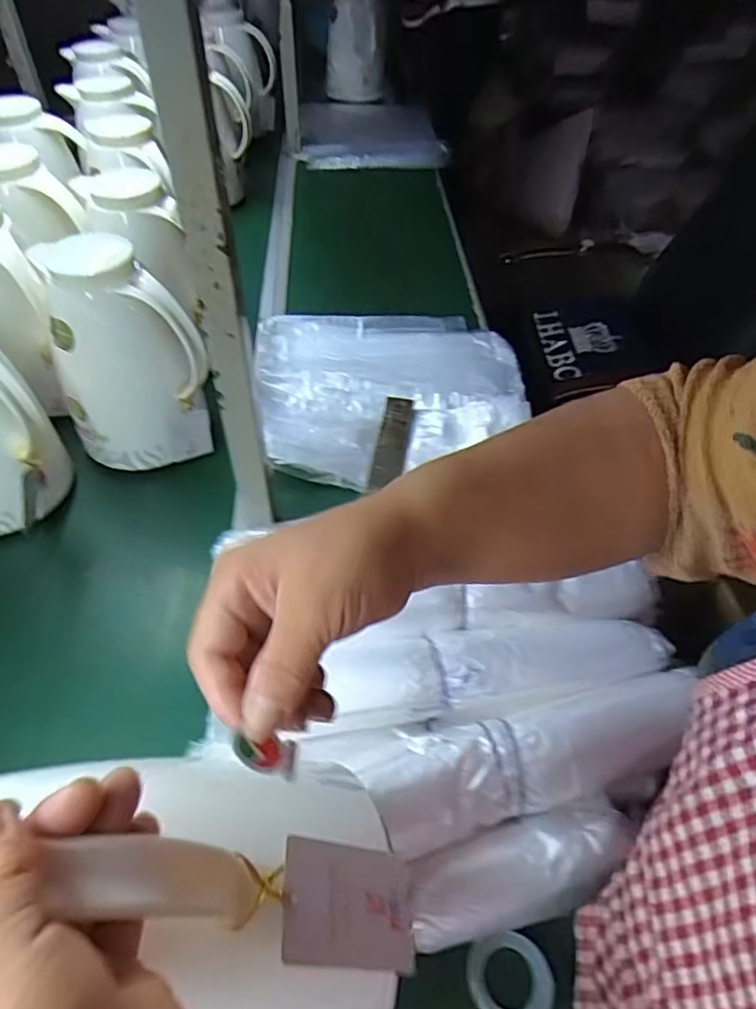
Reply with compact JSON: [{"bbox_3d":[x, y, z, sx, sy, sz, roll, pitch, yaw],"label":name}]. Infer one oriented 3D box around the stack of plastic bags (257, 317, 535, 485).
[{"bbox_3d":[0.025,-0.181,0.886,0.385,0.063,0.363,-8,49,-8],"label":"stack of plastic bags"}]

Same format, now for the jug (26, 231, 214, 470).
[{"bbox_3d":[-0.302,-0.178,0.729,0.151,0.235,0.141,-23,52,-20],"label":"jug"}]

